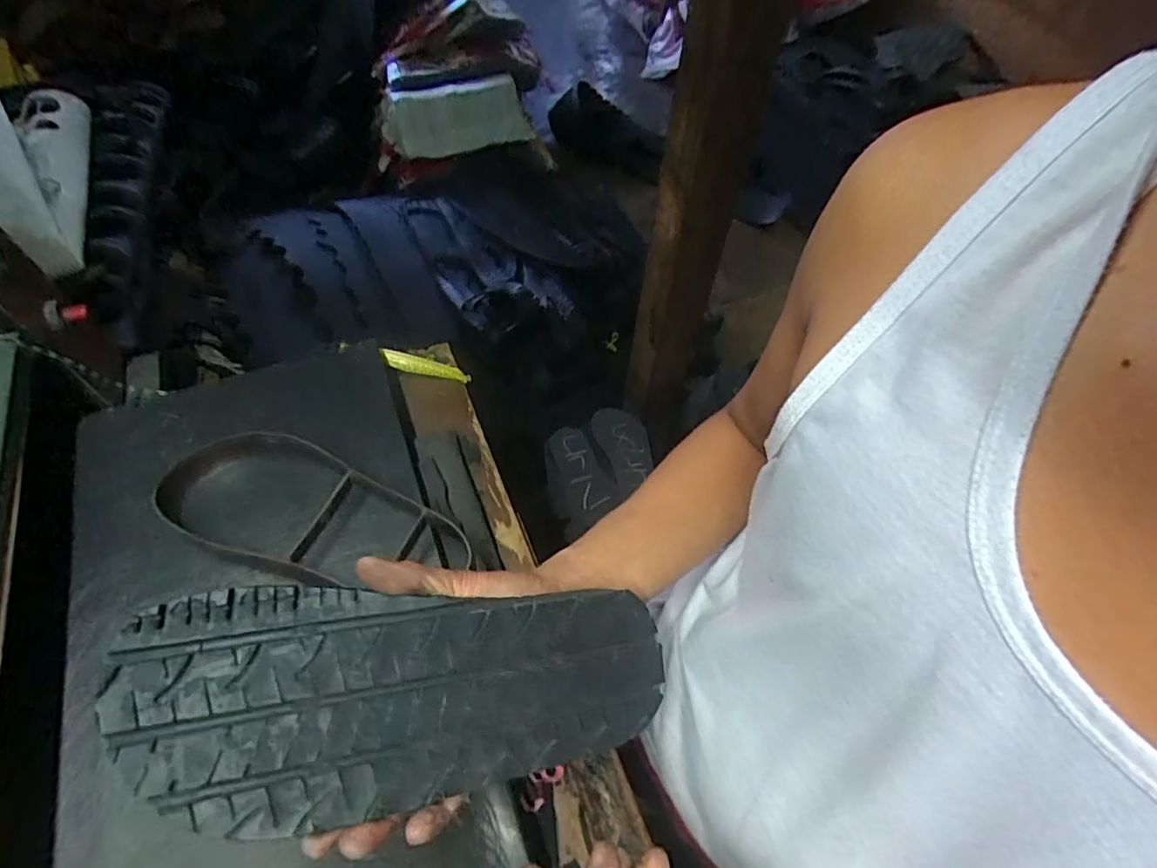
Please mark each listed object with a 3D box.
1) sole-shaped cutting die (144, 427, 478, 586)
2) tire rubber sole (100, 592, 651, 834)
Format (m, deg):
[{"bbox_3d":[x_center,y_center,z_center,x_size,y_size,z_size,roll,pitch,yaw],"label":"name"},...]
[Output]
[{"bbox_3d":[-0.226,0.072,0.520,0.274,0.043,0.115,14,56,6],"label":"sole-shaped cutting die"},{"bbox_3d":[-0.079,0.130,0.296,0.269,0.029,0.097,4,54,-19],"label":"tire rubber sole"}]

